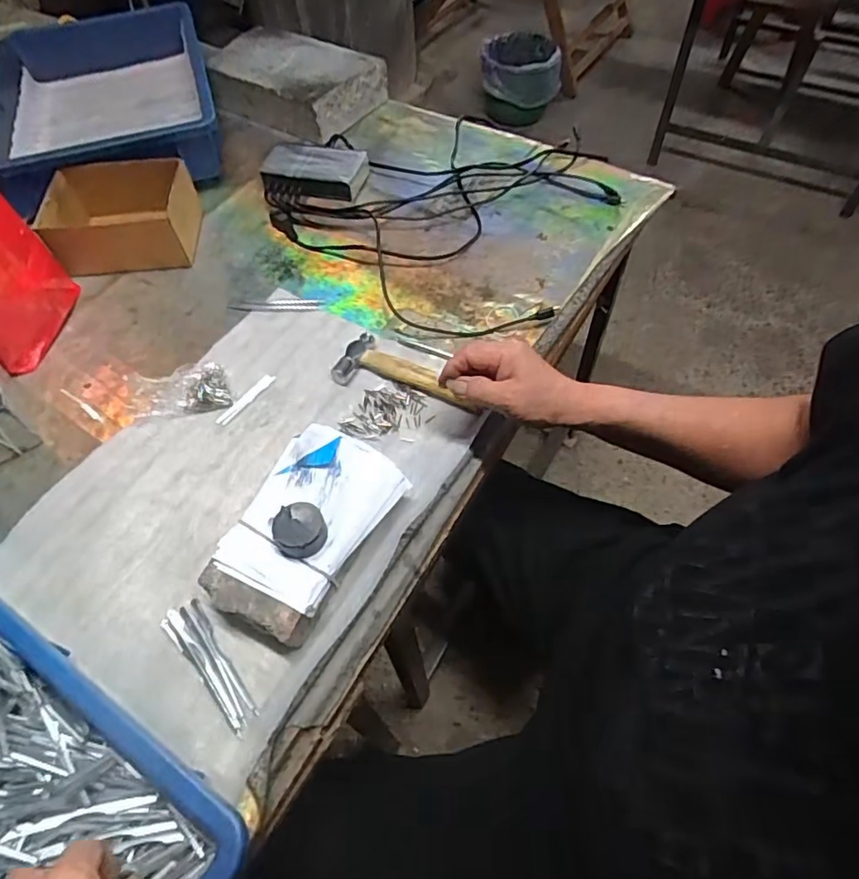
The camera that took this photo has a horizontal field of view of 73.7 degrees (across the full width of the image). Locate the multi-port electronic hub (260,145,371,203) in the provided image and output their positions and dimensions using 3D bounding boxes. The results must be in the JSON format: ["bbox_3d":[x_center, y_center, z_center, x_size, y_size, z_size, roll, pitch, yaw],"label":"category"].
[{"bbox_3d":[-0.147,-0.352,0.751,0.129,0.026,0.081,4,57,5],"label":"multi-port electronic hub"}]

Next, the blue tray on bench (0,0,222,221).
[{"bbox_3d":[-0.467,-0.497,0.816,0.293,0.082,0.439,-17,58,-8],"label":"blue tray on bench"}]

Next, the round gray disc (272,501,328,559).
[{"bbox_3d":[-0.101,0.070,0.443,0.044,0.018,0.038,36,65,23],"label":"round gray disc"}]

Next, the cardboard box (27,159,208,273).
[{"bbox_3d":[-0.364,-0.265,0.685,0.159,0.066,0.111,-8,58,-1],"label":"cardboard box"}]

